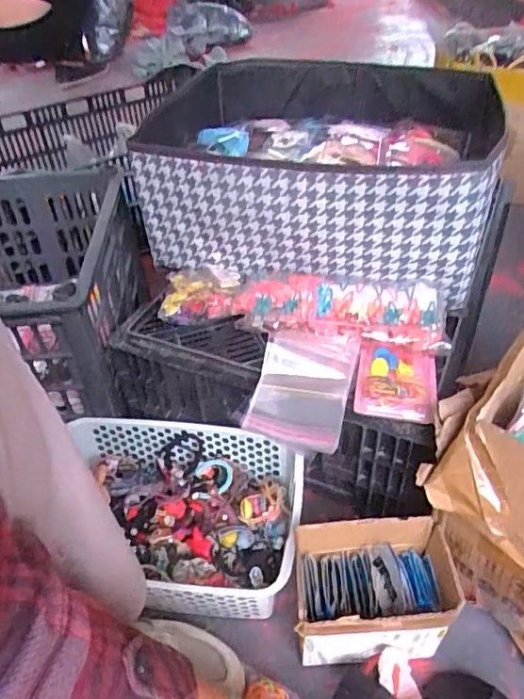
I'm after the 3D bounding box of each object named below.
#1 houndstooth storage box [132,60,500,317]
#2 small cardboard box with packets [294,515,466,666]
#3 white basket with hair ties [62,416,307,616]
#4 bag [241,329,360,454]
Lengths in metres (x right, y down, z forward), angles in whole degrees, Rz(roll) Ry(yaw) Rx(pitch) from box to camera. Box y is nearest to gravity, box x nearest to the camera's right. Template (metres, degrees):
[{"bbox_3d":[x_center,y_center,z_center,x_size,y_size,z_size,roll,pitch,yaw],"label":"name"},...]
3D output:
[{"bbox_3d":[0.074,-0.255,0.734,0.431,0.170,0.385,7,43,12],"label":"houndstooth storage box"},{"bbox_3d":[0.101,0.232,0.519,0.149,0.103,0.093,-4,42,0],"label":"small cardboard box with packets"},{"bbox_3d":[-0.094,0.183,0.611,0.269,0.083,0.199,2,43,7],"label":"white basket with hair ties"},{"bbox_3d":[0.043,0.035,0.561,0.093,0.025,0.139,8,44,14],"label":"bag"}]

